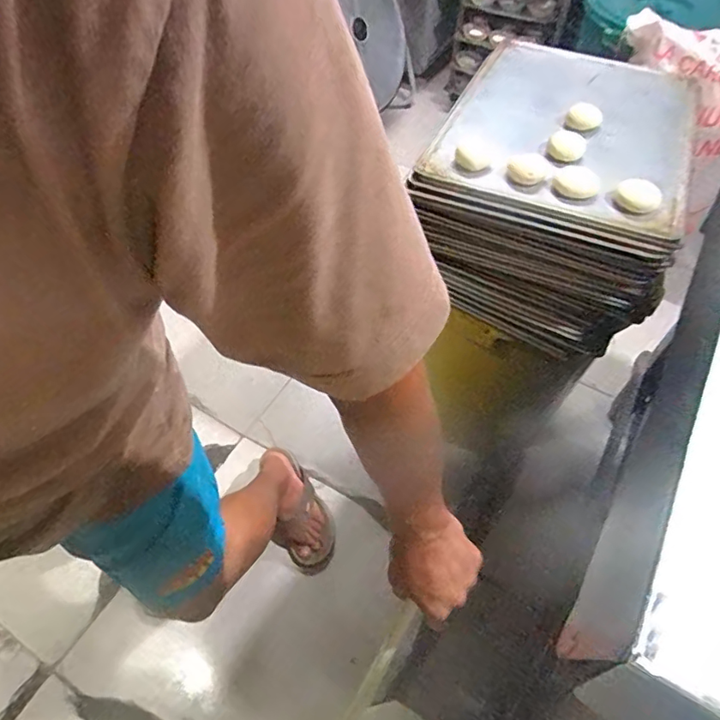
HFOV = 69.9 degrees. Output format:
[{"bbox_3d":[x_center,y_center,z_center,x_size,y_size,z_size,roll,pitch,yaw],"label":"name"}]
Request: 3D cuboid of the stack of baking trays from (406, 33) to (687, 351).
[{"bbox_3d":[0.305,-0.275,0.828,0.322,0.232,0.499,20,58,13],"label":"stack of baking trays"}]

